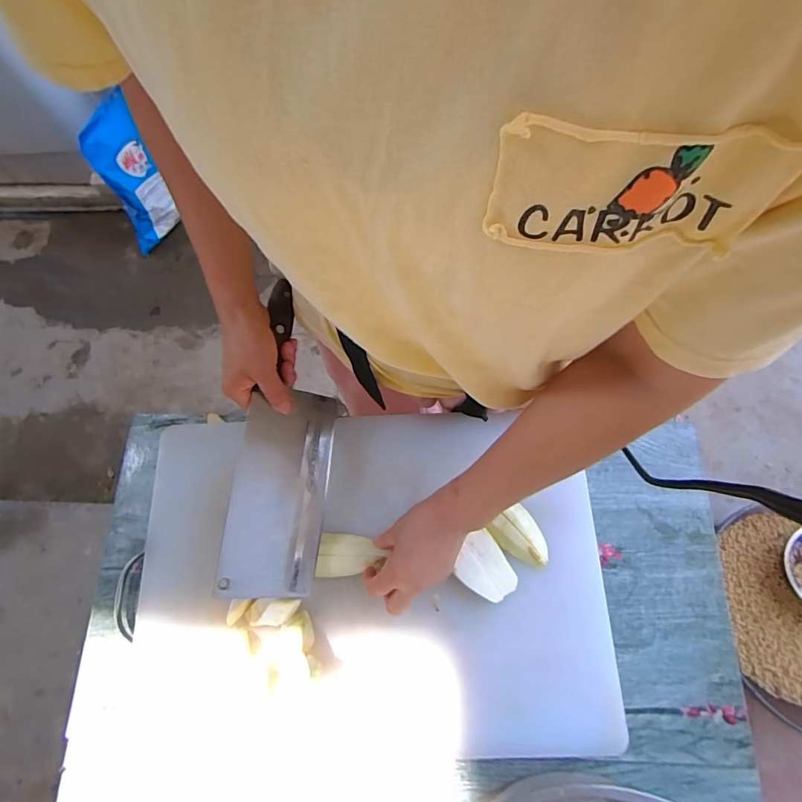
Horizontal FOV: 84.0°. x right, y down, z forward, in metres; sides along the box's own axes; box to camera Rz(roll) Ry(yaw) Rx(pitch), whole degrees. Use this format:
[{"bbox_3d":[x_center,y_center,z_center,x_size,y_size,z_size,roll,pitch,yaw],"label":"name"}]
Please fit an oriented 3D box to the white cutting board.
[{"bbox_3d":[-0.039,0.196,0.495,0.512,0.038,0.368,-3,72,2],"label":"white cutting board"}]

